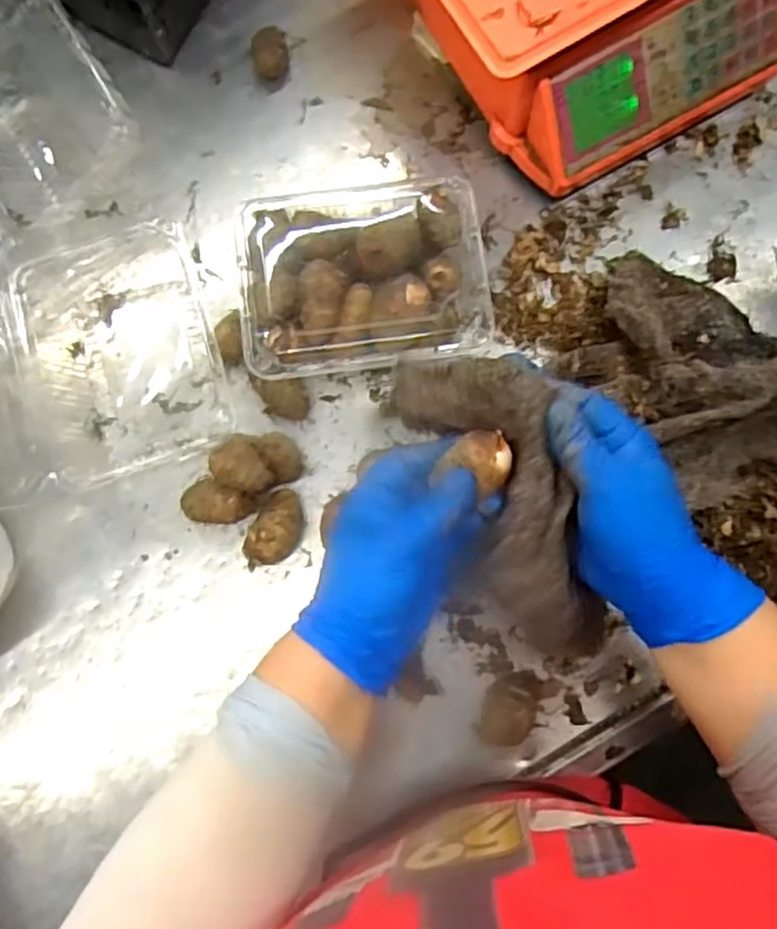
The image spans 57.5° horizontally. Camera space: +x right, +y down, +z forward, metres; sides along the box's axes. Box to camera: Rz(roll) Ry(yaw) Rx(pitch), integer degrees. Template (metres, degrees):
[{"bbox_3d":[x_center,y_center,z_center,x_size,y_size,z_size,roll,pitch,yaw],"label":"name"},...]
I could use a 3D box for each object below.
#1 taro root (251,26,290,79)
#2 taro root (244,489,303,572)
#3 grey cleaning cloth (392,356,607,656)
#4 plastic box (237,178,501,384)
[{"bbox_3d":[-0.095,-0.328,0.574,0.029,0.030,0.033,-12,82,-1],"label":"taro root"},{"bbox_3d":[-0.081,0.049,0.514,0.030,0.038,0.060,28,84,1],"label":"taro root"},{"bbox_3d":[0.066,0.025,0.394,0.069,0.057,0.181,-23,99,-3],"label":"grey cleaning cloth"},{"bbox_3d":[-0.018,-0.131,0.518,0.172,0.074,0.130,-7,84,-2],"label":"plastic box"}]

